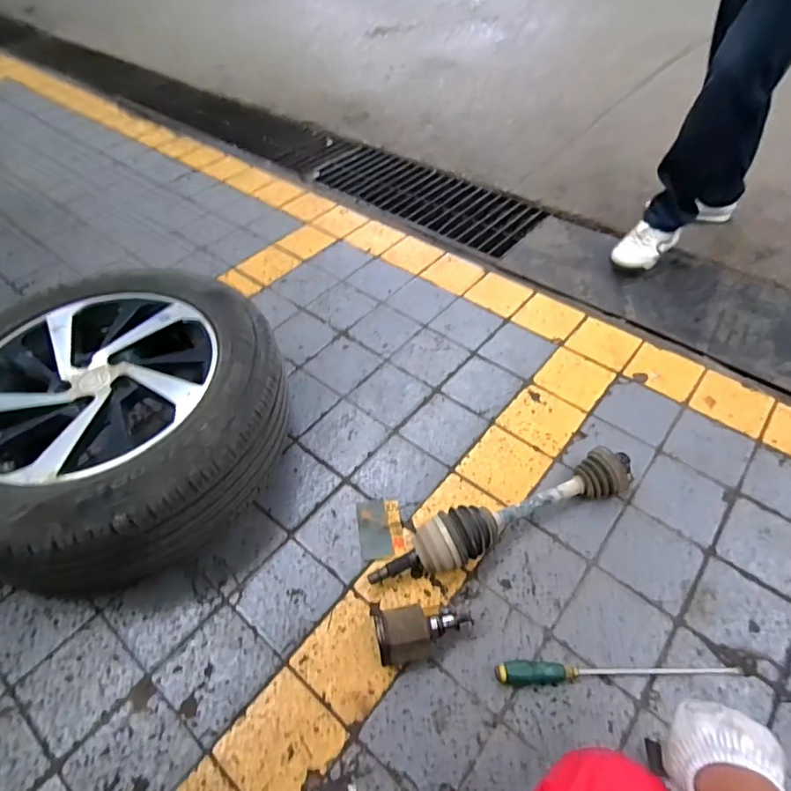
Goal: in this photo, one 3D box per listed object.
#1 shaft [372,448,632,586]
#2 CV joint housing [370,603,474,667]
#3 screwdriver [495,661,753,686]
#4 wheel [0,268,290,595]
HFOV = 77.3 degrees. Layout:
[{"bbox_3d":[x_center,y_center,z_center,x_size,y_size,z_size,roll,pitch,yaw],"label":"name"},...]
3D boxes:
[{"bbox_3d":[0.207,0.222,0.900,0.532,0.095,0.089,-19,53,-14],"label":"shaft"},{"bbox_3d":[0.046,0.371,0.799,0.159,0.072,0.100,-6,50,-5],"label":"CV joint housing"},{"bbox_3d":[0.355,0.424,0.764,0.393,0.031,0.029,-1,50,-1],"label":"screwdriver"},{"bbox_3d":[-0.530,0.055,0.960,0.561,0.246,0.588,-1,50,1],"label":"wheel"}]

